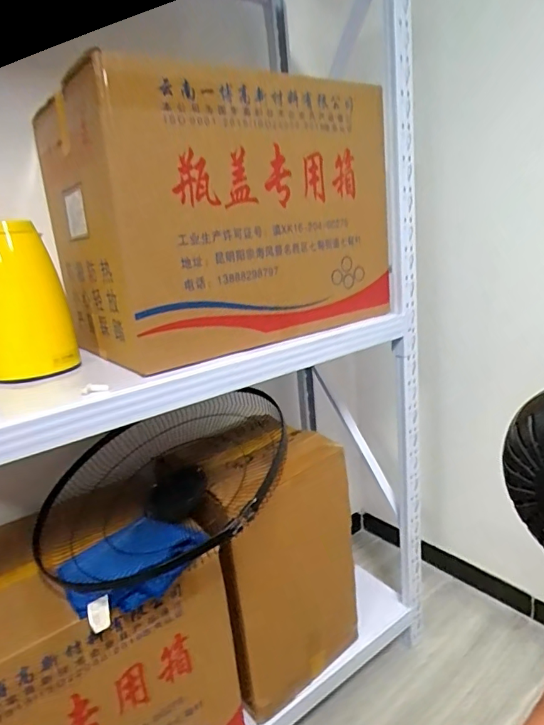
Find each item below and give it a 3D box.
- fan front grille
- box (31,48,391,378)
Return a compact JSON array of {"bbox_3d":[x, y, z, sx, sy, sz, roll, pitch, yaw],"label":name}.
[{"bbox_3d":[-0.197,0.231,0.899,0.498,0.123,0.474,-24,17,-12],"label":"fan front grille"},{"bbox_3d":[-0.087,-0.265,0.960,0.575,0.403,0.377,-17,18,-34],"label":"box"}]

